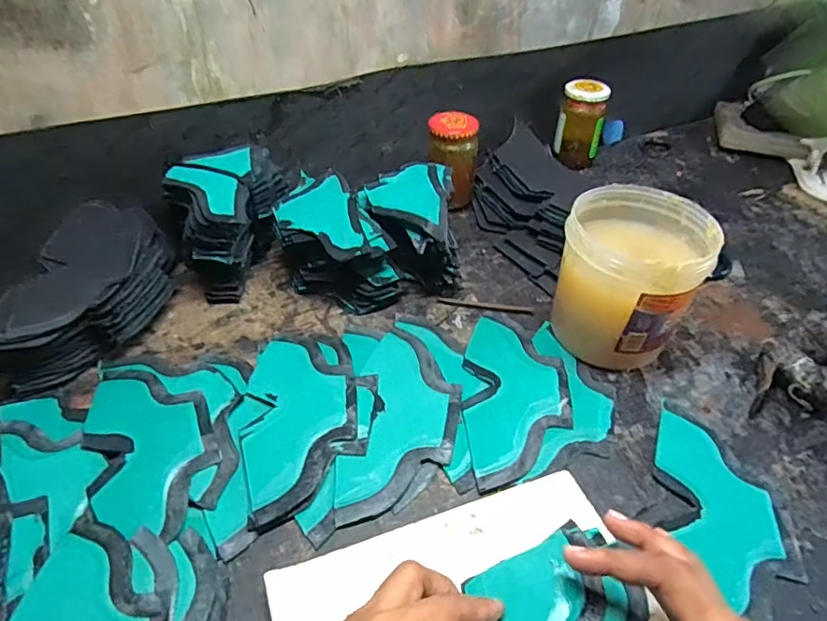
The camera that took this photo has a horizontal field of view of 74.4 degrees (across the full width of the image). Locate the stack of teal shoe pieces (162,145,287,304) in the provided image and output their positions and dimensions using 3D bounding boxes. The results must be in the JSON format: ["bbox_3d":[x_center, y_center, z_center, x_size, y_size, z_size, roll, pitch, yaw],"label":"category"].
[{"bbox_3d":[-0.185,-0.095,0.573,0.116,0.113,0.139,-15,44,-17],"label":"stack of teal shoe pieces"}]

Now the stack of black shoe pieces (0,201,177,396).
[{"bbox_3d":[-0.297,-0.019,0.511,0.112,0.067,0.204,2,42,1],"label":"stack of black shoe pieces"}]

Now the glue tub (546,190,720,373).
[{"bbox_3d":[0.194,-0.026,0.498,0.110,0.128,0.115,1,42,-1],"label":"glue tub"}]

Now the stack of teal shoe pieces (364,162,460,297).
[{"bbox_3d":[-0.001,-0.085,0.586,0.095,0.093,0.141,-5,42,-7],"label":"stack of teal shoe pieces"}]

